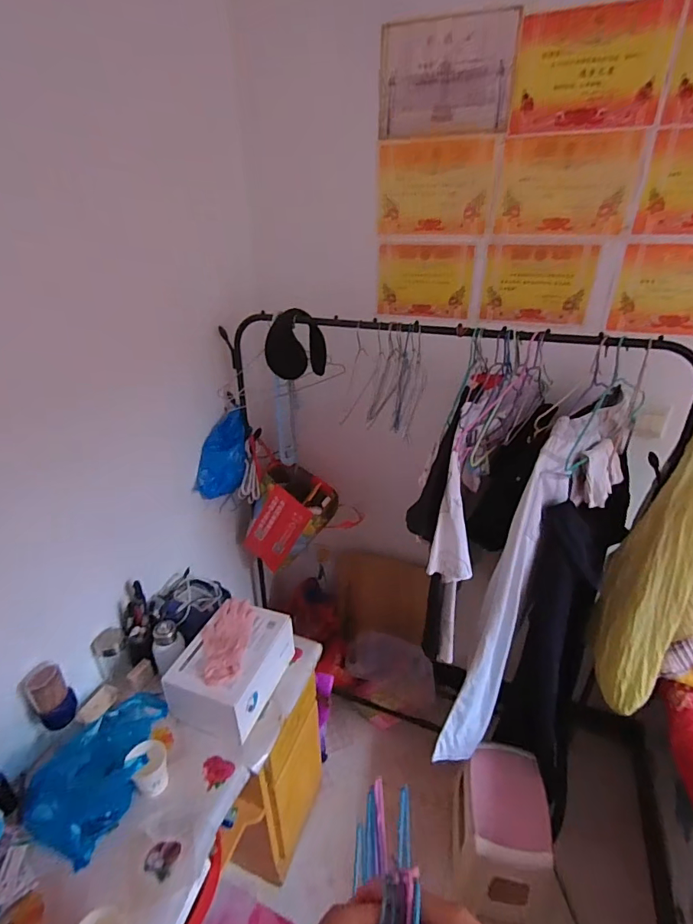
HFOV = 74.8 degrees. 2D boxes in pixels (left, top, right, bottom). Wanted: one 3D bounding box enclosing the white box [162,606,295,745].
[{"bbox_3d":[-0.252,0.478,1.038,0.179,0.122,0.294,11,30,20],"label":"white box"}]

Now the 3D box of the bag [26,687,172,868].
[{"bbox_3d":[-0.458,0.578,0.874,0.188,0.108,0.275,20,34,33],"label":"bag"}]

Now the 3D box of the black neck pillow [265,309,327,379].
[{"bbox_3d":[-0.130,-0.304,1.174,0.150,0.152,0.076,-1,28,-1],"label":"black neck pillow"}]

